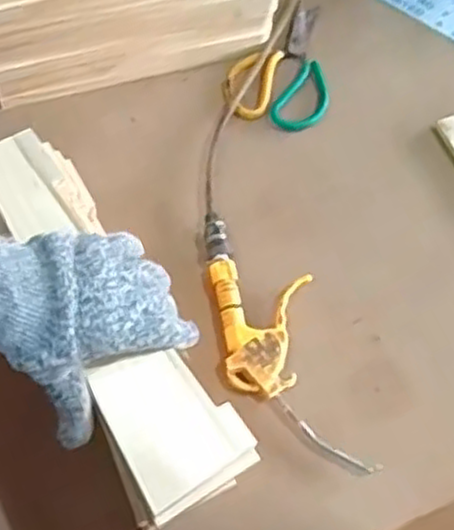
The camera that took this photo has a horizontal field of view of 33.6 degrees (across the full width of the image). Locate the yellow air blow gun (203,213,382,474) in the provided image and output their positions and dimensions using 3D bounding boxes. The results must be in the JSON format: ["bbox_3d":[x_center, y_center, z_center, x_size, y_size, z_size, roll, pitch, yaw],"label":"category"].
[{"bbox_3d":[0.046,0.066,0.688,0.101,0.023,0.256,-9,64,-7],"label":"yellow air blow gun"}]

